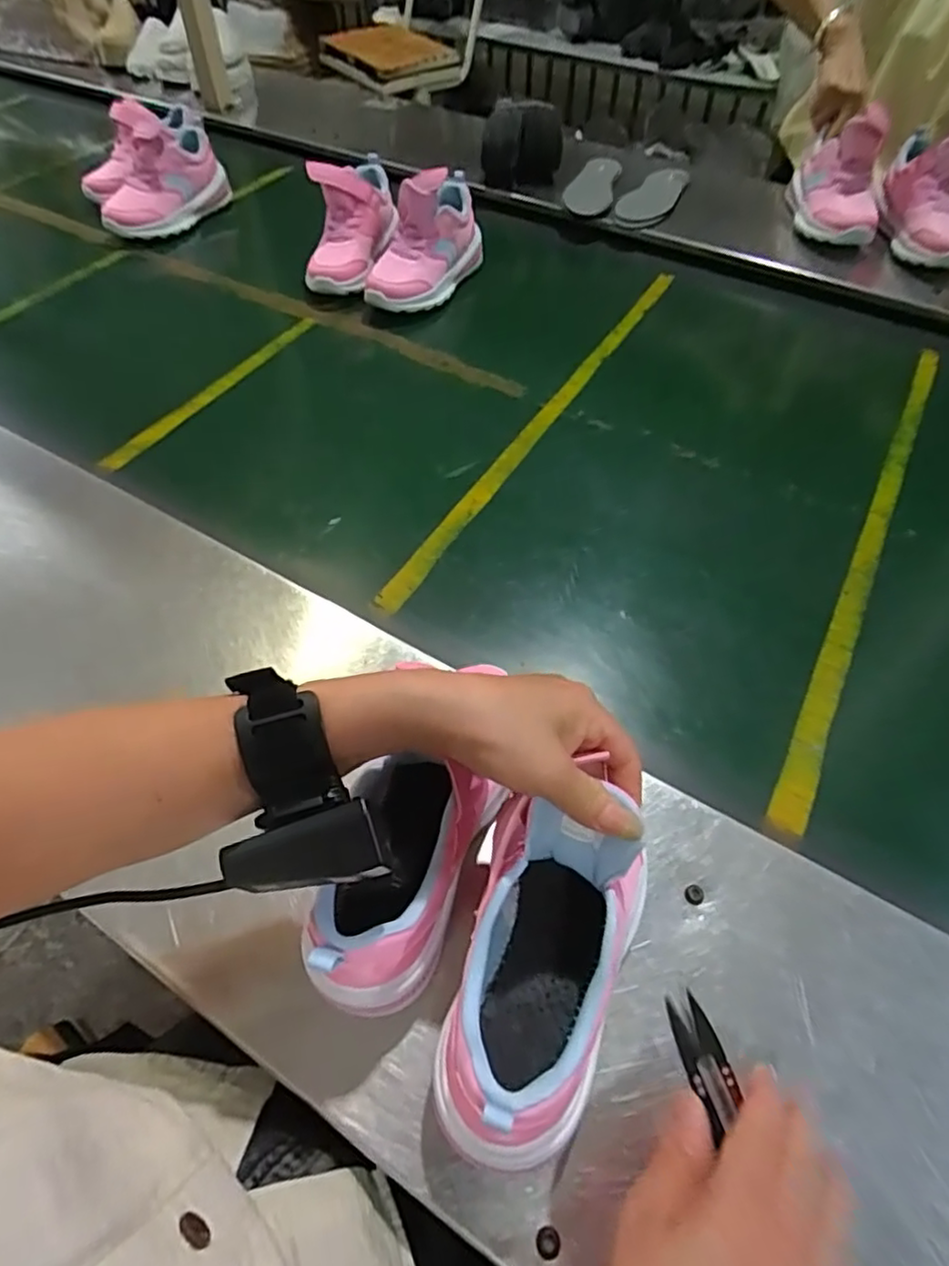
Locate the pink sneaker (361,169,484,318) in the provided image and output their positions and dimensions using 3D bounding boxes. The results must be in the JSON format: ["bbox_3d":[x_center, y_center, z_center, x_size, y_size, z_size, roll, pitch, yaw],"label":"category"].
[{"bbox_3d":[-0.062,-0.498,0.811,0.077,0.143,0.190,29,60,19],"label":"pink sneaker"}]

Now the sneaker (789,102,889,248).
[{"bbox_3d":[0.479,-0.596,0.836,0.083,0.117,0.169,3,54,2],"label":"sneaker"}]

